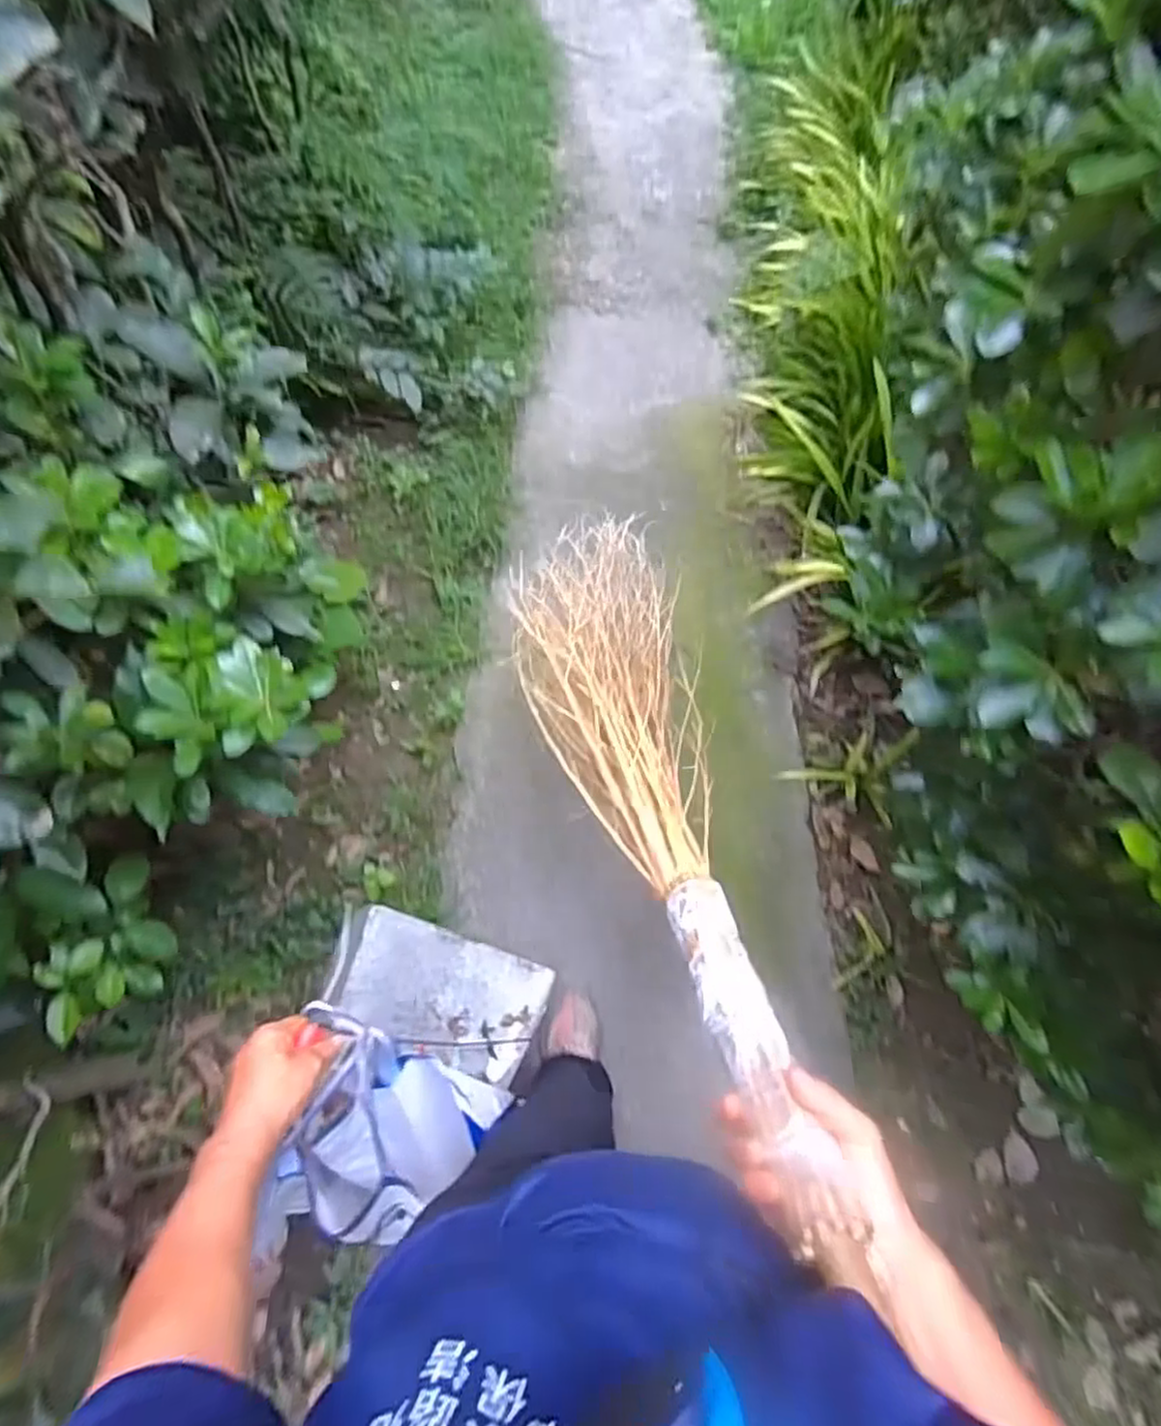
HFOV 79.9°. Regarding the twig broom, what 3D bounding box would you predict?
[{"bbox_3d":[0.062,0.031,0.791,0.207,0.115,0.995,-8,39,-3],"label":"twig broom"}]

